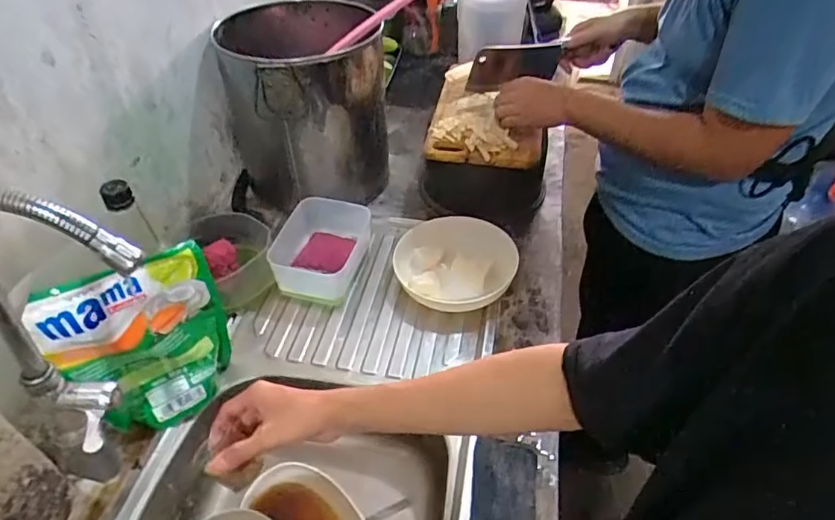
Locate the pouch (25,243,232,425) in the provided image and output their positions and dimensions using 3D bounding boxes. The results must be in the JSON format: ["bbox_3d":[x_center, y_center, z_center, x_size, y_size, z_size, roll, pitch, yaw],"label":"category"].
[{"bbox_3d":[-0.310,0.106,0.640,0.181,0.226,0.062,-23,49,-22],"label":"pouch"}]

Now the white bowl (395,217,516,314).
[{"bbox_3d":[0.059,0.009,0.853,0.188,0.053,0.167,-5,44,-5],"label":"white bowl"}]

